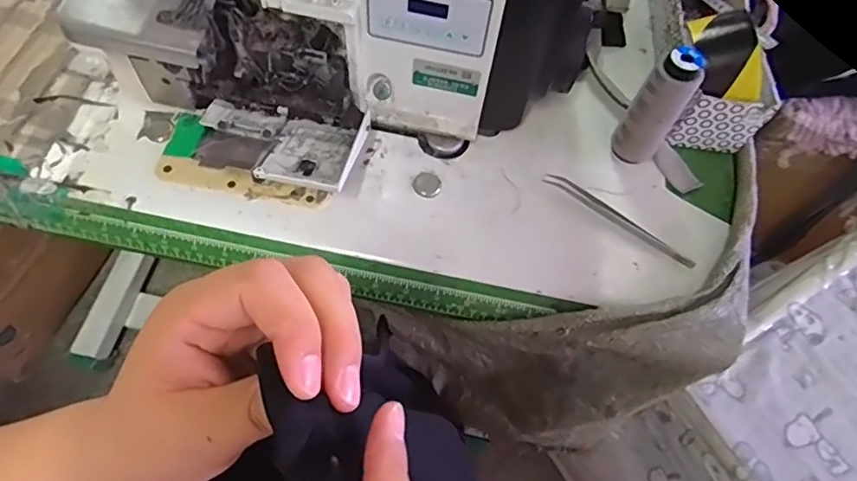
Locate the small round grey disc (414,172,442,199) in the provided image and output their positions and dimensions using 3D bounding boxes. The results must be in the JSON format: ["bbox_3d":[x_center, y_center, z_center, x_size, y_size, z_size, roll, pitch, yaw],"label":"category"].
[{"bbox_3d":[0.000,-0.049,0.482,0.024,0.004,0.025,2,63,-3],"label":"small round grey disc"}]

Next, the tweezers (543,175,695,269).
[{"bbox_3d":[0.162,-0.020,0.473,0.139,0.007,0.015,35,66,13],"label":"tweezers"}]

